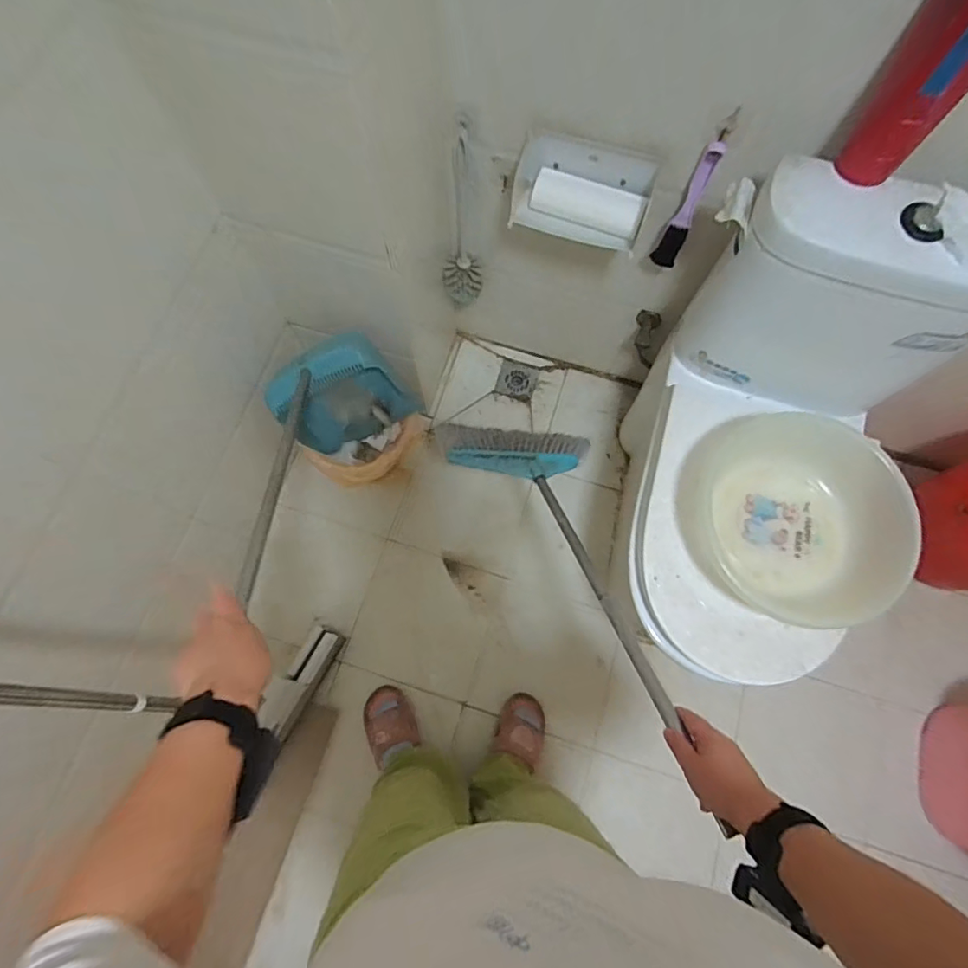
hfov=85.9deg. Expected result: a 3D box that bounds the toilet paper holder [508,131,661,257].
[{"bbox_3d":[0.162,-0.475,0.855,0.237,0.098,0.105,18,75,4],"label":"toilet paper holder"}]

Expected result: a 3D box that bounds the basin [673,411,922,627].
[{"bbox_3d":[0.476,0.056,0.823,0.309,0.150,0.321,0,74,-1],"label":"basin"}]

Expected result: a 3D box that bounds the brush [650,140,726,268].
[{"bbox_3d":[0.331,-0.446,0.849,0.040,0.235,0.031,26,75,6],"label":"brush"}]

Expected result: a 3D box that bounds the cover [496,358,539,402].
[{"bbox_3d":[0.092,-0.293,1.448,0.103,0.009,0.106,14,75,3],"label":"cover"}]

